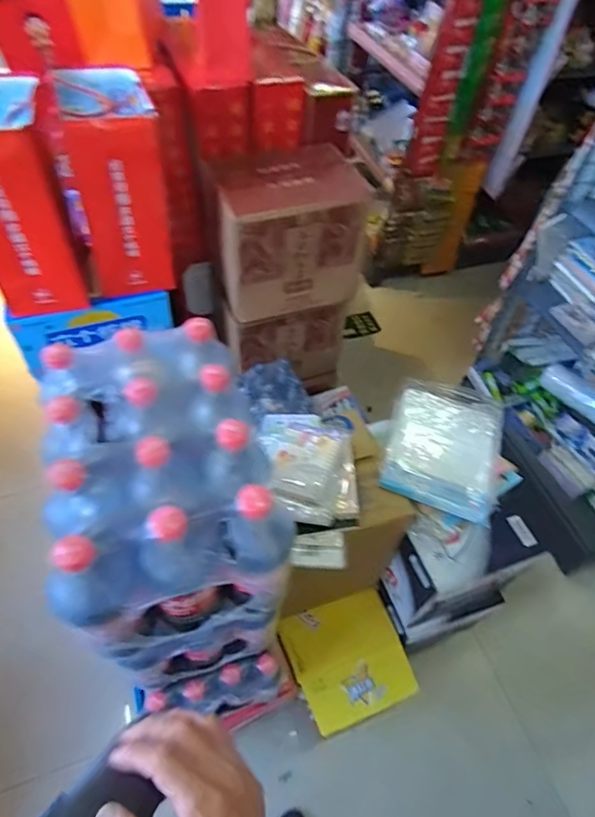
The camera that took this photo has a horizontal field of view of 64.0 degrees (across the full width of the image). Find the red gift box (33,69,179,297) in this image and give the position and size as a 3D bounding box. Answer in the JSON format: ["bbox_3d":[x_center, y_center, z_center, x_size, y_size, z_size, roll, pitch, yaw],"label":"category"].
[{"bbox_3d":[-0.329,-0.402,0.869,0.161,0.304,0.203,-9,54,-11],"label":"red gift box"}]

